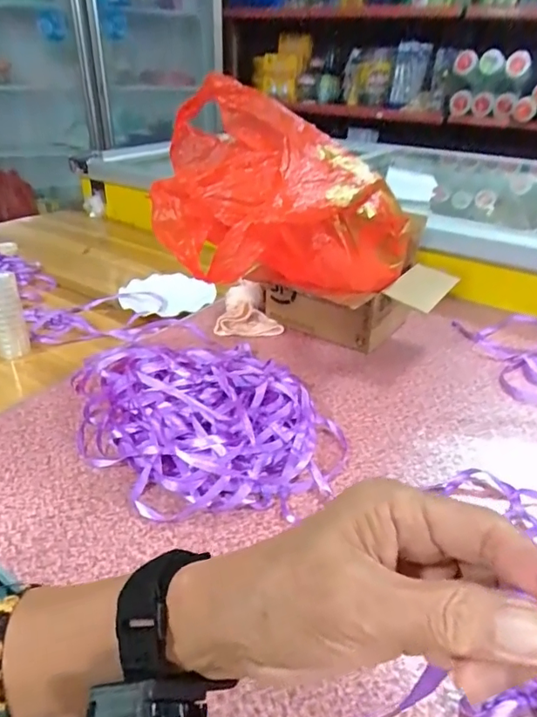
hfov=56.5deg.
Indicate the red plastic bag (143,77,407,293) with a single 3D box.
[{"bbox_3d":[-0.008,-0.224,0.698,0.300,0.243,0.309,-22,39,-32],"label":"red plastic bag"}]

